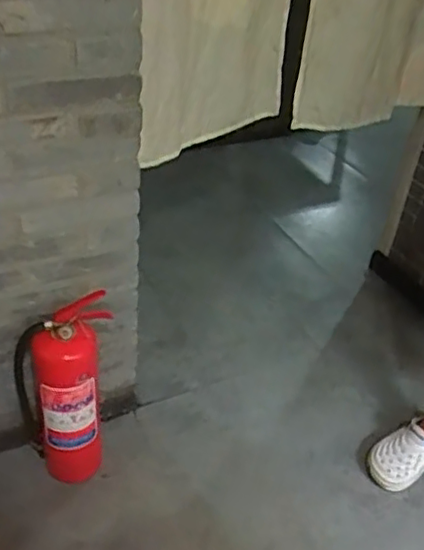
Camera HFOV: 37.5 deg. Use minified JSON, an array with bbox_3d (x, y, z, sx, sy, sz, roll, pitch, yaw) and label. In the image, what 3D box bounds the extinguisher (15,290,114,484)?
[{"bbox_3d":[-0.313,0.263,1.345,0.183,0.446,0.148,-8,38,-18],"label":"extinguisher"}]

